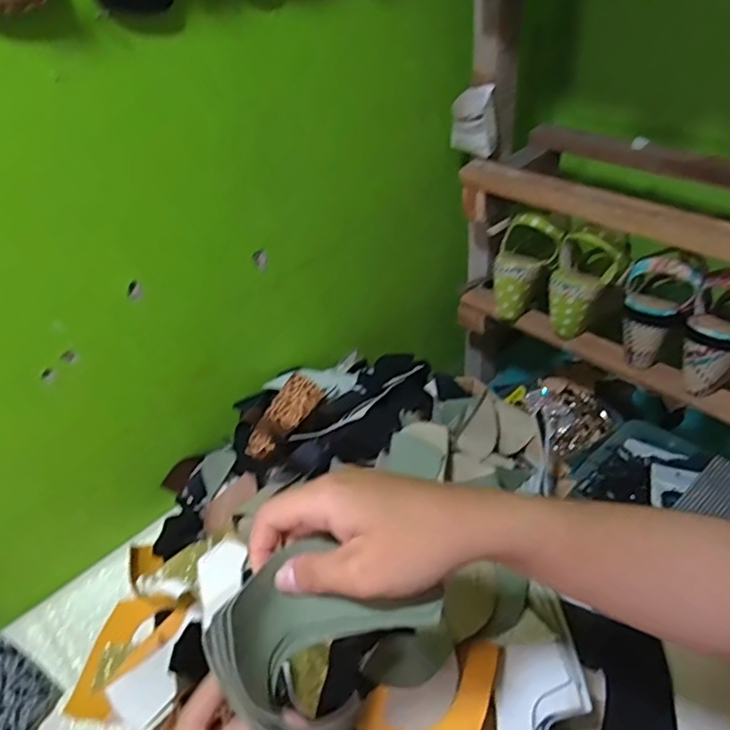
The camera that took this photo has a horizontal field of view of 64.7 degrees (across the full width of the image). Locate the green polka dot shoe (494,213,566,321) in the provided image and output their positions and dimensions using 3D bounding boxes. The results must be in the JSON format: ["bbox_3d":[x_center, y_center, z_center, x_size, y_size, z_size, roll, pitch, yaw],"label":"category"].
[{"bbox_3d":[0.204,-0.130,0.775,0.062,0.146,0.075,-9,33,-46],"label":"green polka dot shoe"}]

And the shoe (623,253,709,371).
[{"bbox_3d":[0.346,-0.071,0.685,0.074,0.126,0.091,15,43,23],"label":"shoe"}]

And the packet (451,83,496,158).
[{"bbox_3d":[0.142,-0.317,0.747,0.057,0.083,0.035,5,40,12],"label":"packet"}]

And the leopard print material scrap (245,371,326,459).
[{"bbox_3d":[-0.101,0.064,0.705,0.044,0.019,0.117,24,62,29],"label":"leopard print material scrap"}]

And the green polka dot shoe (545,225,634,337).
[{"bbox_3d":[0.282,-0.107,0.737,0.082,0.129,0.083,16,44,24],"label":"green polka dot shoe"}]

